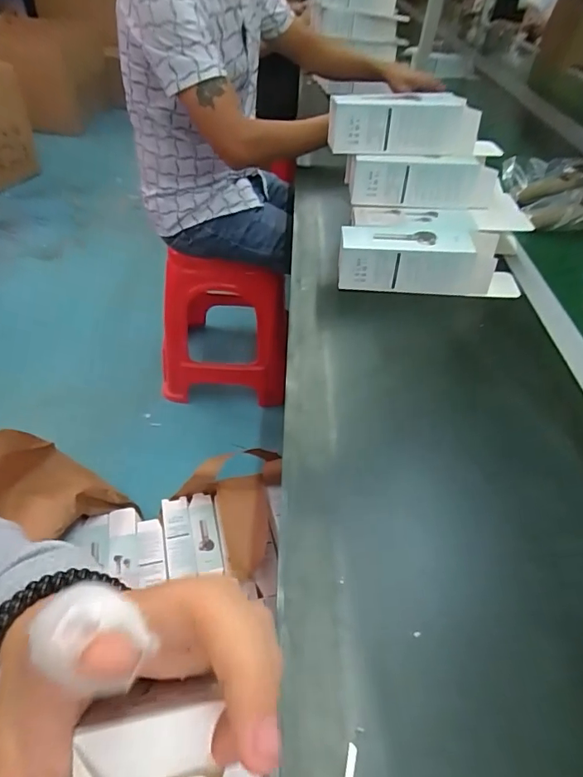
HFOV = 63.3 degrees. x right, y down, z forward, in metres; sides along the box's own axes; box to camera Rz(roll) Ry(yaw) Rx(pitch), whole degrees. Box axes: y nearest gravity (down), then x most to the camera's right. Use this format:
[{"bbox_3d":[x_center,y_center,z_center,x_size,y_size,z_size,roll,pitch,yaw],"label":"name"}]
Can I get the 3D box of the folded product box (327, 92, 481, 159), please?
[{"bbox_3d":[0.146,-0.349,0.625,0.190,0.061,0.056,0,44,-5],"label":"folded product box"}]

